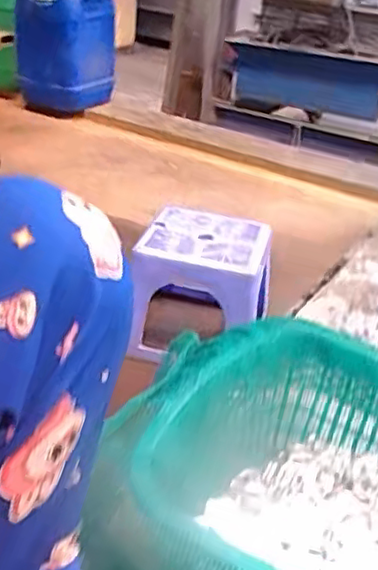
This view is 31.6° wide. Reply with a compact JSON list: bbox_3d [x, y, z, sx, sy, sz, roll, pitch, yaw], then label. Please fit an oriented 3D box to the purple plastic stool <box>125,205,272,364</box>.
[{"bbox_3d":[0.024,-0.002,1.225,0.225,0.197,0.221,11,30,10],"label":"purple plastic stool"}]

